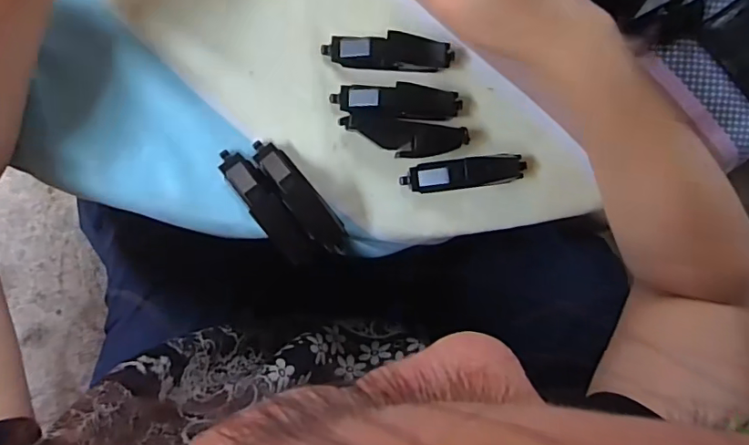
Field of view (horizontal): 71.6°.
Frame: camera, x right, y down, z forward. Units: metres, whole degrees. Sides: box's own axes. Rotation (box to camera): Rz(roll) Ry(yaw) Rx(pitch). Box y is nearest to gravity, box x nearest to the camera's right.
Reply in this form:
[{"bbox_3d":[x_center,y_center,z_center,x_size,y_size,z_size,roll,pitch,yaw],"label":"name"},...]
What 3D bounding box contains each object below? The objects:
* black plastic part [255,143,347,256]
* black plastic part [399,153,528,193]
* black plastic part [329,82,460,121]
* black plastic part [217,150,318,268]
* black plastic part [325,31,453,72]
[{"bbox_3d":[-0.044,-0.015,0.317,0.021,0.015,0.082,-38,97,-7],"label":"black plastic part"},{"bbox_3d":[0.059,-0.031,0.329,0.079,0.016,0.019,-7,92,-9],"label":"black plastic part"},{"bbox_3d":[0.015,-0.076,0.324,0.080,0.014,0.020,0,91,-10],"label":"black plastic part"},{"bbox_3d":[-0.064,-0.010,0.311,0.021,0.014,0.078,-35,96,-7],"label":"black plastic part"},{"bbox_3d":[0.010,-0.105,0.321,0.080,0.014,0.020,-2,92,-9],"label":"black plastic part"}]

